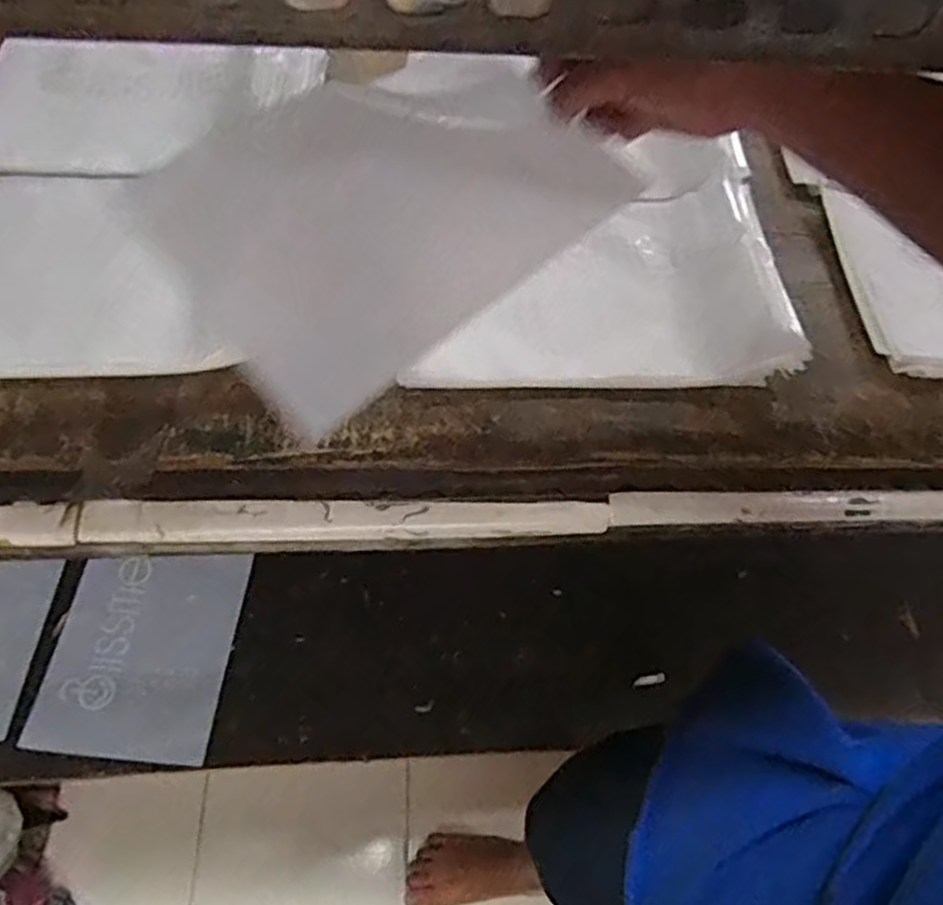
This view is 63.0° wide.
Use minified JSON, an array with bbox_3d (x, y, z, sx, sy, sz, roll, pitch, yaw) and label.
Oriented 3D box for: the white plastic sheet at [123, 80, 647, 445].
[{"bbox_3d":[-0.041,-0.137,0.453,0.247,0.173,0.022,-29,34,5],"label":"white plastic sheet"}]

